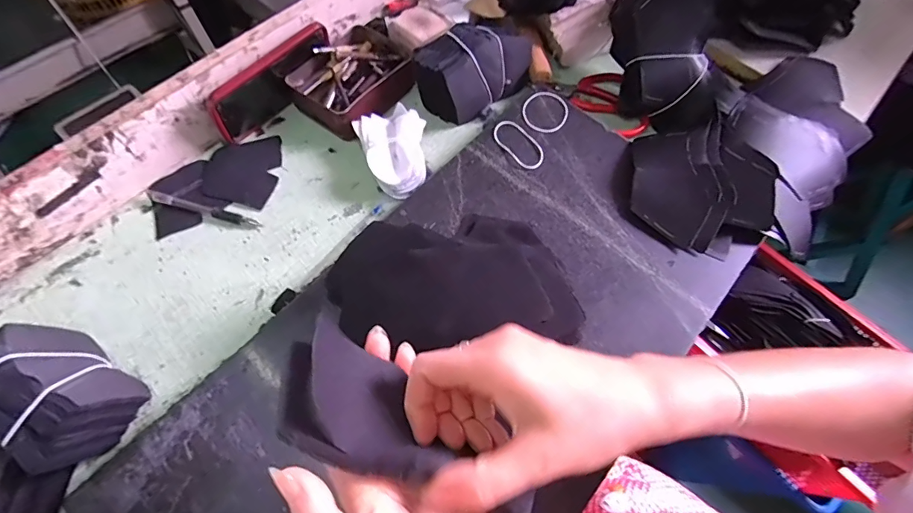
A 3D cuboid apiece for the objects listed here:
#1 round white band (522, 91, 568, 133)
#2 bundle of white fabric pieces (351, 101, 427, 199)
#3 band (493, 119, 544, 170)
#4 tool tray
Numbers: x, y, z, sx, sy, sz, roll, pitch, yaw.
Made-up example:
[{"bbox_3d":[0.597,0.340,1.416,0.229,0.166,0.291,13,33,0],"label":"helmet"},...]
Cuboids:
[{"bbox_3d":[0.103,-0.166,0.502,0.053,0.007,0.061,32,68,14],"label":"round white band"},{"bbox_3d":[-0.064,-0.115,0.481,0.070,0.030,0.100,-20,66,-10],"label":"bundle of white fabric pieces"},{"bbox_3d":[0.070,-0.123,0.480,0.038,0.006,0.068,-30,70,-19],"label":"band"},{"bbox_3d":[-0.119,-0.208,0.515,0.108,0.043,0.130,32,68,14],"label":"tool tray"}]

